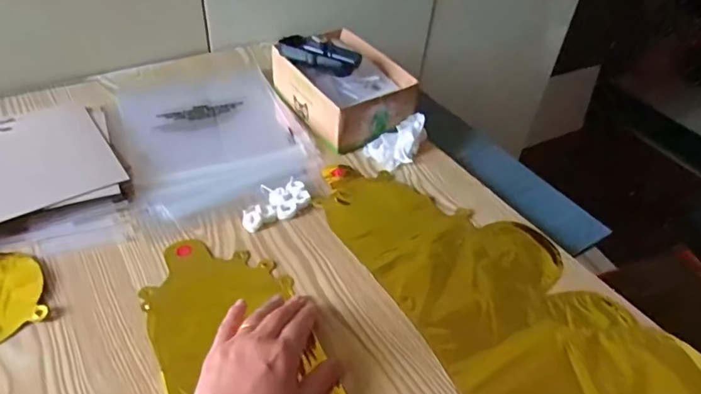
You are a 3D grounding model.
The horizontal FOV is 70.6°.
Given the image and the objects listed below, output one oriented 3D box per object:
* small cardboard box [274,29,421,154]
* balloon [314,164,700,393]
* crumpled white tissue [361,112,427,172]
[{"bbox_3d":[-0.012,-0.153,0.673,0.132,0.080,0.192,-23,49,-27],"label":"small cardboard box"},{"bbox_3d":[0.135,0.092,0.474,0.205,0.010,0.422,-21,48,-26],"label":"balloon"},{"bbox_3d":[0.066,-0.070,0.630,0.084,0.033,0.055,-22,49,-27],"label":"crumpled white tissue"}]

